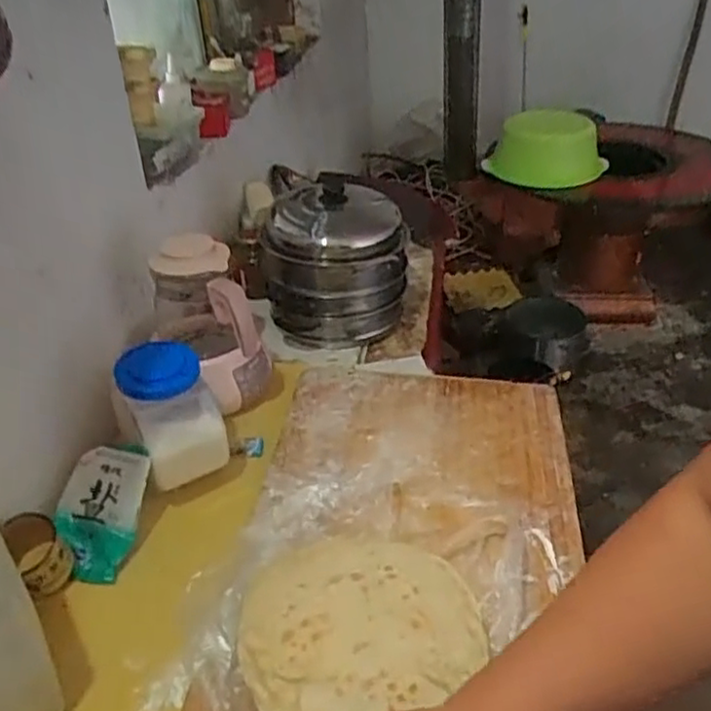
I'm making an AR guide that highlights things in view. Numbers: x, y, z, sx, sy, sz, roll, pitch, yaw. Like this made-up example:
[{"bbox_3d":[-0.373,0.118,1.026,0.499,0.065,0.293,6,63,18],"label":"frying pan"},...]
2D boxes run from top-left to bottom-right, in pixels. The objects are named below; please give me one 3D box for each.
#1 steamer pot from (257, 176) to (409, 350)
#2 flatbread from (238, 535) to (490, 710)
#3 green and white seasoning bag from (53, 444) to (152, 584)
[{"bbox_3d":[-0.031,-0.175,1.331,0.247,0.282,0.237,-2,34,1],"label":"steamer pot"},{"bbox_3d":[-0.001,0.250,0.669,0.226,0.031,0.205,-15,36,-18],"label":"flatbread"},{"bbox_3d":[-0.320,0.191,0.848,0.112,0.026,0.167,5,64,16],"label":"green and white seasoning bag"}]

